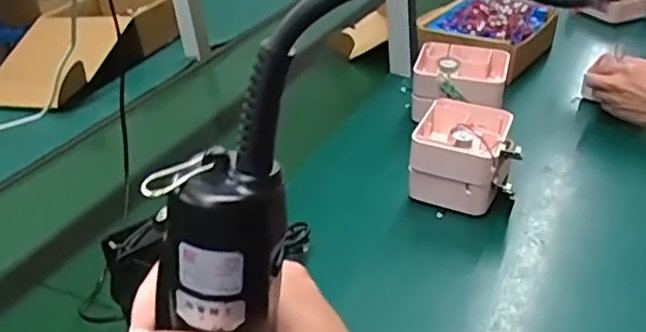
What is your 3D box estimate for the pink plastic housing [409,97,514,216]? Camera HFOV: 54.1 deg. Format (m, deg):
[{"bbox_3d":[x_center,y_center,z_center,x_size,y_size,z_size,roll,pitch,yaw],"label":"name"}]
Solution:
[{"bbox_3d":[0.168,-0.007,0.763,0.103,0.094,0.131,7,32,21],"label":"pink plastic housing"}]

